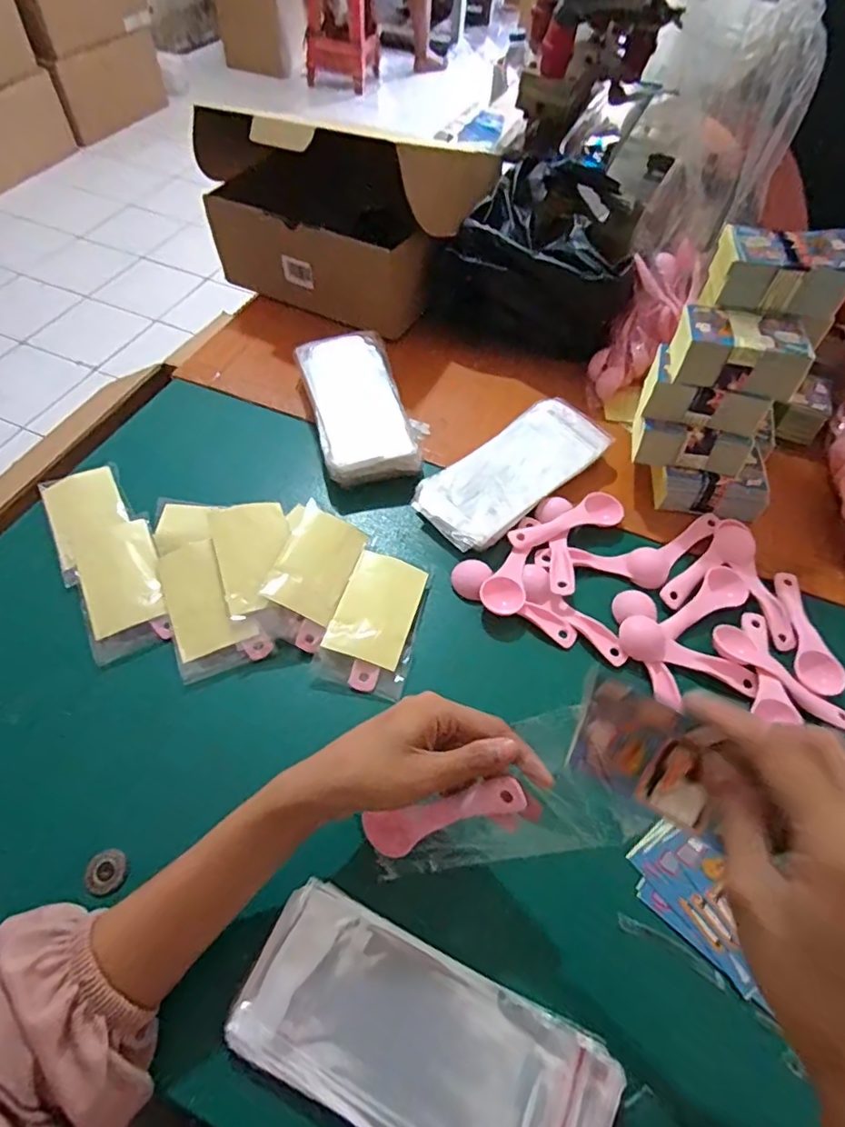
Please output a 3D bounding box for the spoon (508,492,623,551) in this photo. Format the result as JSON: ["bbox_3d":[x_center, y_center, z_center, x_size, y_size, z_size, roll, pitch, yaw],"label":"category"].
[{"bbox_3d":[0.130,-0.034,0.509,0.109,0.012,0.033,-24,61,-17],"label":"spoon"}]

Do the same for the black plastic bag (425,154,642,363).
[{"bbox_3d":[0.150,-0.366,0.675,0.201,0.136,0.232,20,58,10],"label":"black plastic bag"}]

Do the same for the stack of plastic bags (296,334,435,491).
[{"bbox_3d":[-0.062,-0.157,0.576,0.100,0.048,0.188,-13,58,-12],"label":"stack of plastic bags"}]

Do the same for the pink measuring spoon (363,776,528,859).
[{"bbox_3d":[0.012,0.150,0.334,0.109,0.005,0.026,-28,70,26],"label":"pink measuring spoon"}]

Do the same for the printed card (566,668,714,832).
[{"bbox_3d":[0.105,0.089,0.270,0.064,0.054,0.007,20,20,35],"label":"printed card"}]

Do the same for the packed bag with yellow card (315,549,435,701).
[{"bbox_3d":[-0.035,0.047,0.455,0.067,0.022,0.113,15,57,7],"label":"packed bag with yellow card"}]

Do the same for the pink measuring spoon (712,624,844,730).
[{"bbox_3d":[0.281,0.088,0.445,0.111,0.014,0.033,35,62,18],"label":"pink measuring spoon"}]

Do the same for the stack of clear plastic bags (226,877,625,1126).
[{"bbox_3d":[-0.001,0.252,0.296,0.191,0.016,0.087,25,59,13],"label":"stack of clear plastic bags"}]

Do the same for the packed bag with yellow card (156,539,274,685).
[{"bbox_3d":[-0.171,0.034,0.443,0.065,0.013,0.106,-26,75,-6],"label":"packed bag with yellow card"}]

